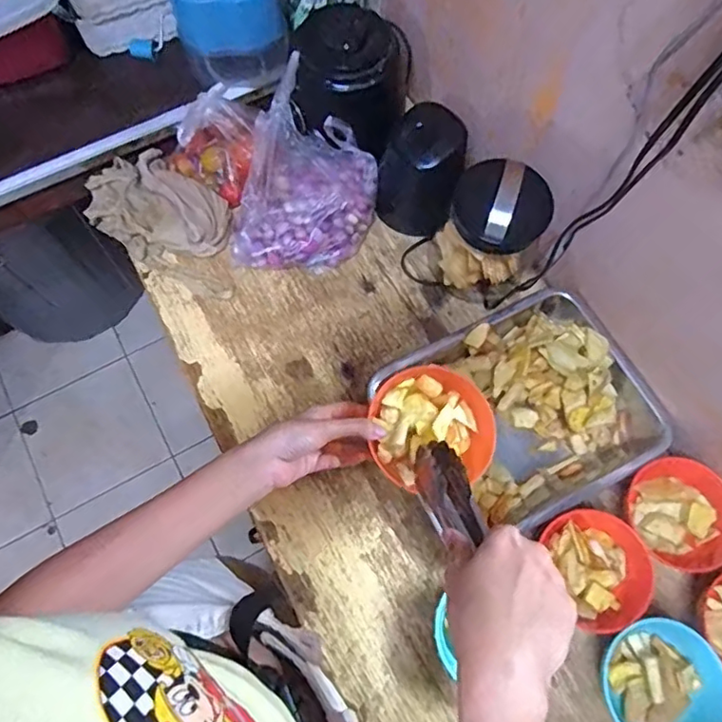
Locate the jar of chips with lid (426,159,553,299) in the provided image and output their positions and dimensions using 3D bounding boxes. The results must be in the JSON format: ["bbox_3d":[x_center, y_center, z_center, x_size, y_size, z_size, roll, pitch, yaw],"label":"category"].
[{"bbox_3d":[0.143,-0.146,0.662,0.108,0.152,0.086,21,72,6],"label":"jar of chips with lid"}]

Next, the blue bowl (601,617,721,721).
[{"bbox_3d":[0.282,0.307,0.548,0.105,0.057,0.109,0,71,-1],"label":"blue bowl"}]

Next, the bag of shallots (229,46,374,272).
[{"bbox_3d":[-0.067,-0.199,0.684,0.140,0.138,0.182,30,73,9],"label":"bag of shallots"}]

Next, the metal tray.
[{"bbox_3d":[0.176,0.055,0.639,0.274,0.061,0.221,-26,74,-9],"label":"metal tray"}]

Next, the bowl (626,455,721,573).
[{"bbox_3d":[0.333,0.162,0.607,0.098,0.049,0.113,-18,72,-7],"label":"bowl"}]

